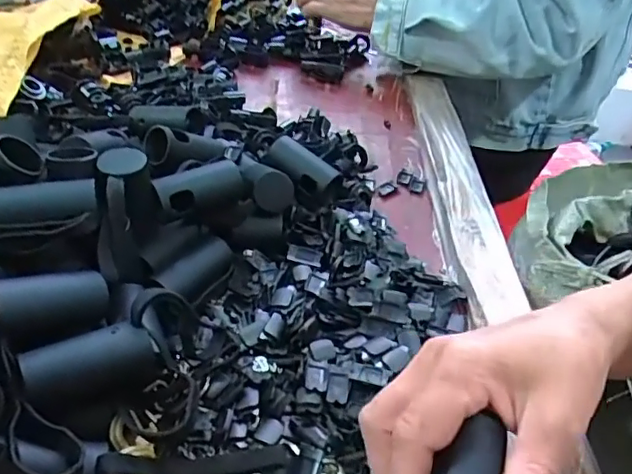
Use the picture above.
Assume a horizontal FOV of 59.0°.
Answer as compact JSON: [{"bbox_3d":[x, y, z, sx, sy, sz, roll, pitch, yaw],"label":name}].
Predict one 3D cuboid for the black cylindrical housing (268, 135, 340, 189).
[{"bbox_3d":[-0.011,-0.059,0.457,0.066,0.022,0.023,35,47,30],"label":"black cylindrical housing"}]

